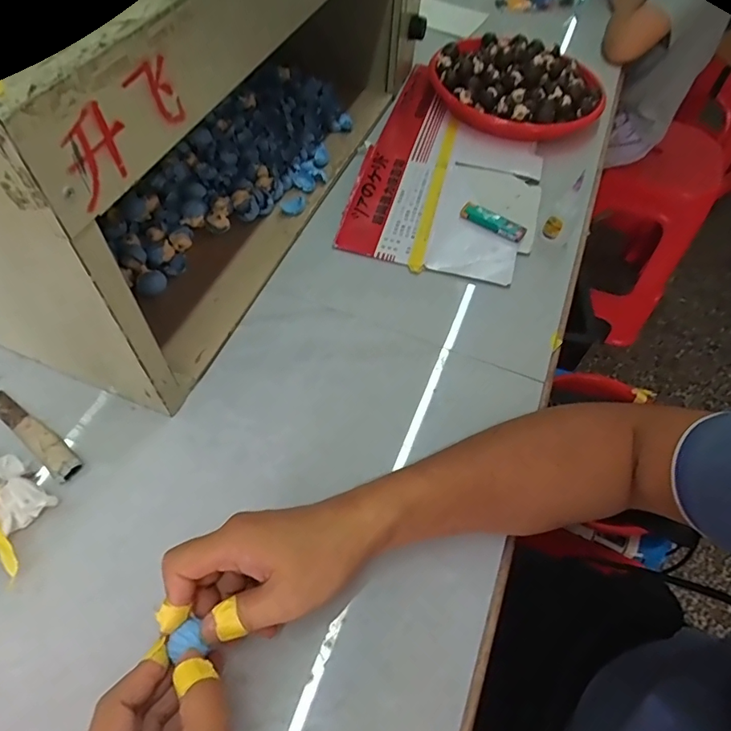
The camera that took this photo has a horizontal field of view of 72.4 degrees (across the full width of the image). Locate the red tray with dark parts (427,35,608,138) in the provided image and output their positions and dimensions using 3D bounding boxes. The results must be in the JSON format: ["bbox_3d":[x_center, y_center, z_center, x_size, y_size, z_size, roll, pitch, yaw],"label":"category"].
[{"bbox_3d":[0.218,-0.418,0.726,0.240,0.058,0.223,41,64,20],"label":"red tray with dark parts"}]

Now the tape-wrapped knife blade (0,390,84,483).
[{"bbox_3d":[-0.287,0.057,0.431,0.116,0.006,0.023,36,63,18],"label":"tape-wrapped knife blade"}]

